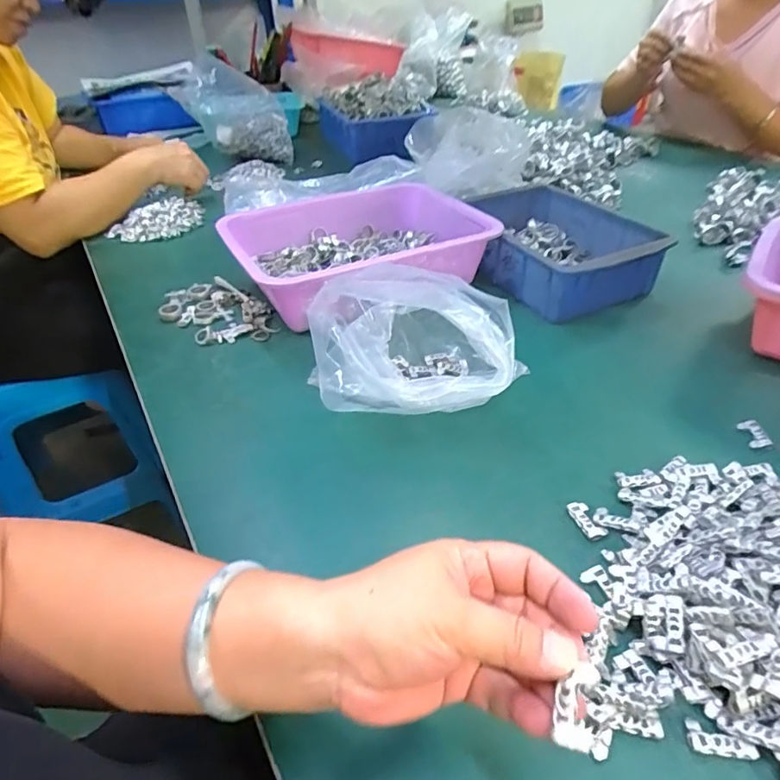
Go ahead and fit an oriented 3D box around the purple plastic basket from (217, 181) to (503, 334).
[{"bbox_3d":[-0.044,-0.184,0.660,0.306,0.080,0.257,-18,42,-19],"label":"purple plastic basket"}]

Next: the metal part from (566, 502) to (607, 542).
[{"bbox_3d":[0.140,0.094,0.371,0.016,0.008,0.030,-12,40,-12],"label":"metal part"}]

